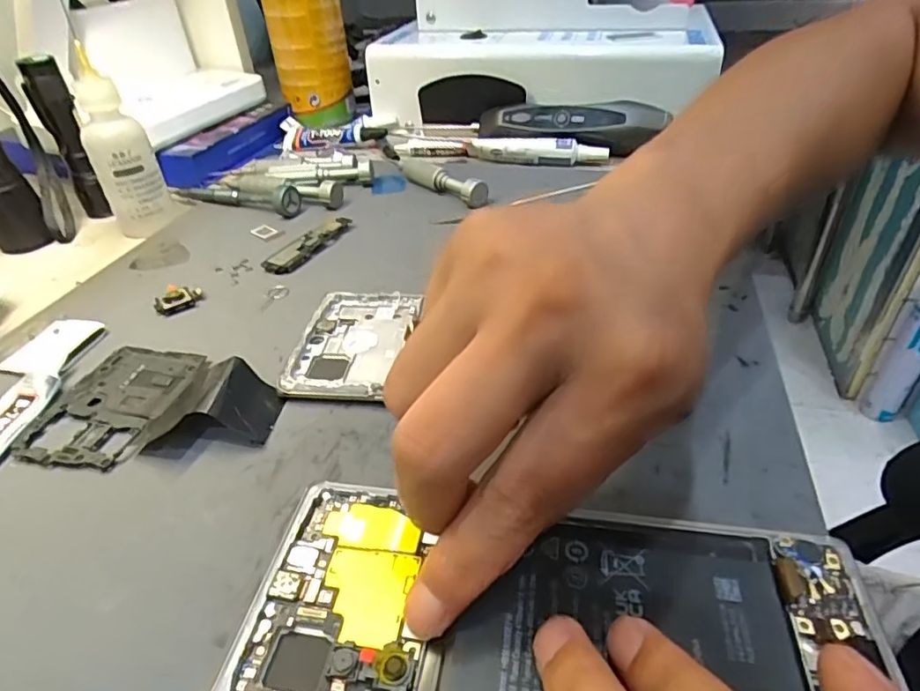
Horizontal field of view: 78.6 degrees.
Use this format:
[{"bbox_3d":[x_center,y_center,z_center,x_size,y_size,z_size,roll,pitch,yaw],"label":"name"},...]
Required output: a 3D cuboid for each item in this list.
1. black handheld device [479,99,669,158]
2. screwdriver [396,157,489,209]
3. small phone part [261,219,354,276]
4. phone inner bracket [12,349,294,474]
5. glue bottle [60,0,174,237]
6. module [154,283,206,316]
[{"bbox_3d":[0.083,-0.167,0.428,0.140,0.031,0.034,8,39,13],"label":"black handheld device"},{"bbox_3d":[-0.017,-0.113,0.383,0.086,0.018,0.014,30,49,35],"label":"screwdriver"},{"bbox_3d":[-0.087,-0.059,0.327,0.017,0.006,0.064,15,41,21],"label":"small phone part"},{"bbox_3d":[-0.116,0.019,0.218,0.087,0.016,0.062,3,38,8],"label":"phone inner bracket"},{"bbox_3d":[-0.208,-0.128,0.335,0.034,0.111,0.030,-23,42,-24],"label":"glue bottle"},{"bbox_3d":[-0.142,-0.024,0.284,0.022,0.008,0.016,-20,41,-20],"label":"module"}]

